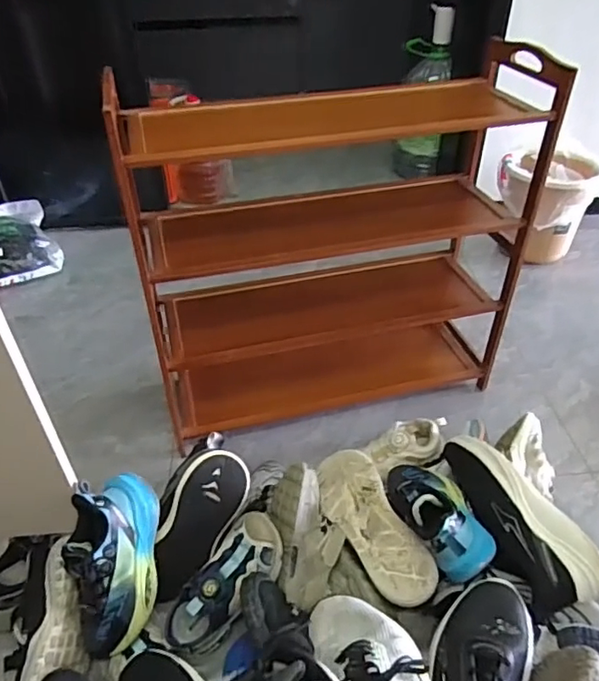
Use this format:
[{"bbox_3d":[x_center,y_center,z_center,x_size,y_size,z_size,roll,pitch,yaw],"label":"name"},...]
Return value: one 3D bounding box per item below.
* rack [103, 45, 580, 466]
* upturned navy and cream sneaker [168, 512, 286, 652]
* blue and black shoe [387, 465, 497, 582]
[{"bbox_3d":[0.060,-0.155,1.041,0.669,0.643,0.252,-11,40,-10],"label":"rack"},{"bbox_3d":[-0.110,0.348,0.795,0.210,0.071,0.089,-50,52,-4],"label":"upturned navy and cream sneaker"},{"bbox_3d":[0.210,0.255,0.846,0.108,0.097,0.231,-12,21,-12],"label":"blue and black shoe"}]

